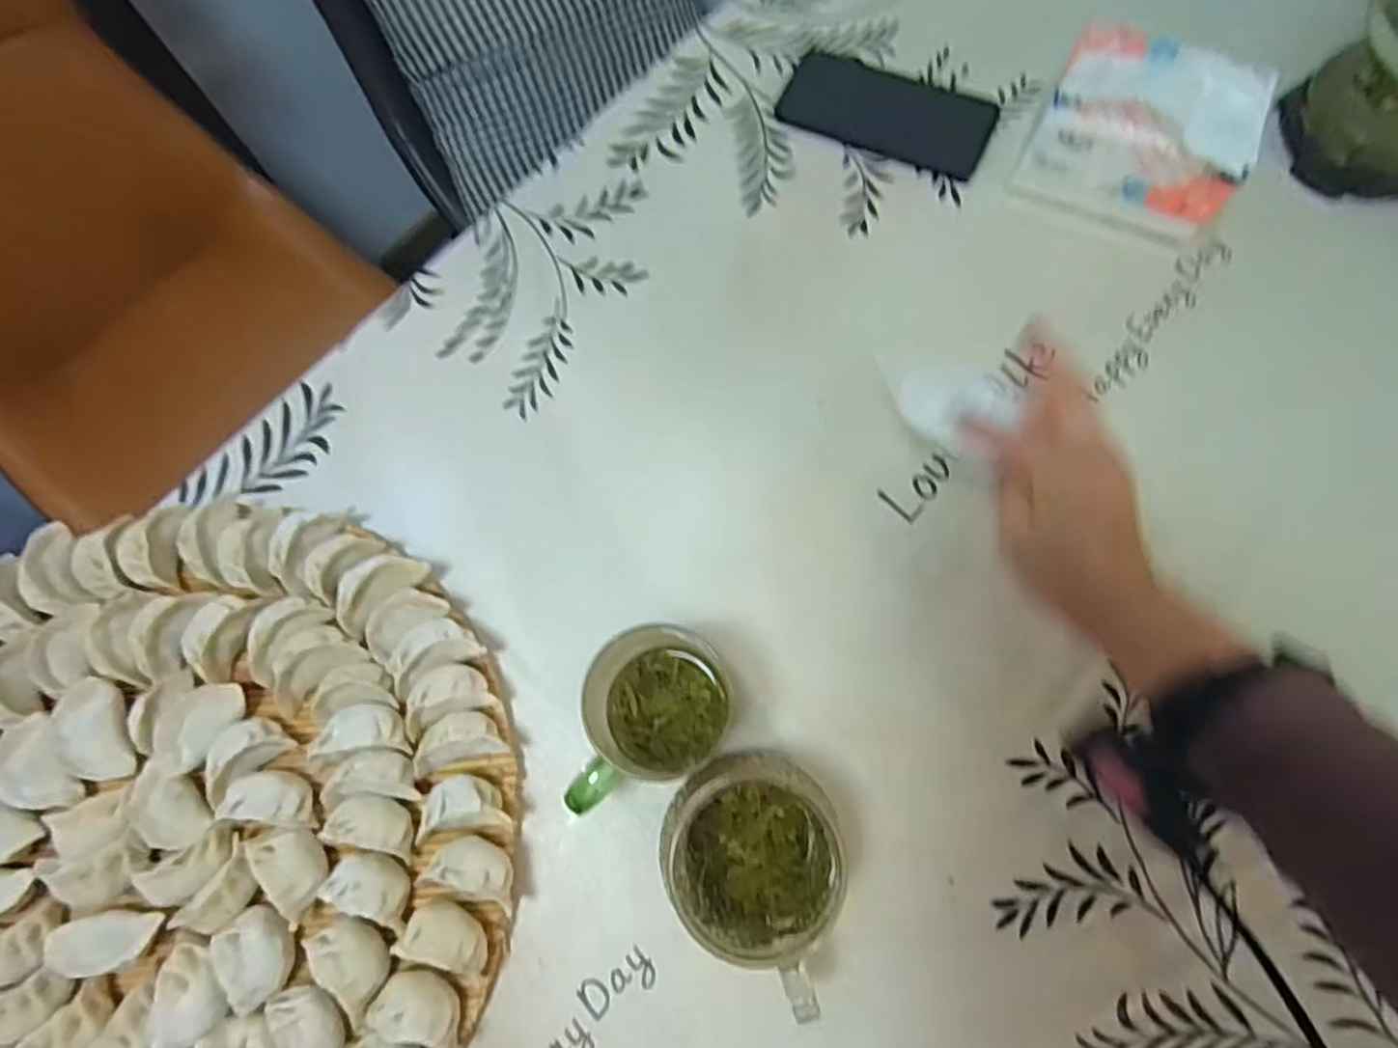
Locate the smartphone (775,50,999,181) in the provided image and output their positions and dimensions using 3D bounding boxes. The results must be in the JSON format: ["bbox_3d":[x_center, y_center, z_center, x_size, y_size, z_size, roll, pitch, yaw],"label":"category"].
[{"bbox_3d":[0.144,-0.315,0.531,0.153,0.012,0.084,24,74,9],"label":"smartphone"}]

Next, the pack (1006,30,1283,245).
[{"bbox_3d":[0.299,-0.263,0.479,0.131,0.082,0.091,24,74,9],"label":"pack"}]

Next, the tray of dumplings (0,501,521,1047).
[{"bbox_3d":[-0.296,0.174,0.370,0.382,0.038,0.370,6,72,4],"label":"tray of dumplings"}]

